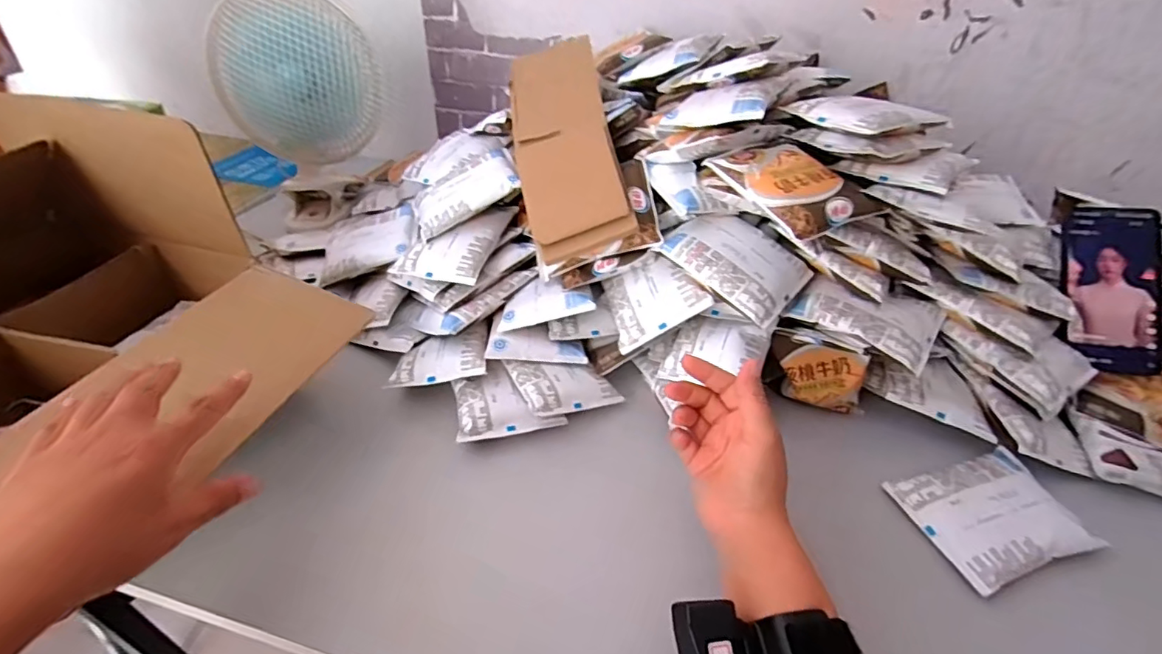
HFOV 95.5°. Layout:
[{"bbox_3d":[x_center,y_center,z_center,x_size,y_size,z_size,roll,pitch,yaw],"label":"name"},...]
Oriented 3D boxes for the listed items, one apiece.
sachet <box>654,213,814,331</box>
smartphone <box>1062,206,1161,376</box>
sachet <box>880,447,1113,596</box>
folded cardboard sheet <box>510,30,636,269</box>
[{"bbox_3d":[0.145,-0.064,0.502,0.126,0.024,0.089,38,66,17],"label":"sachet"},{"bbox_3d":[0.522,-0.039,0.516,0.077,0.016,0.164,5,83,15],"label":"smartphone"},{"bbox_3d":[0.341,0.153,0.436,0.128,0.020,0.096,-11,40,-16],"label":"sachet"},{"bbox_3d":[-0.019,-0.205,0.574,0.103,0.018,0.278,-17,63,13],"label":"folded cardboard sheet"}]

